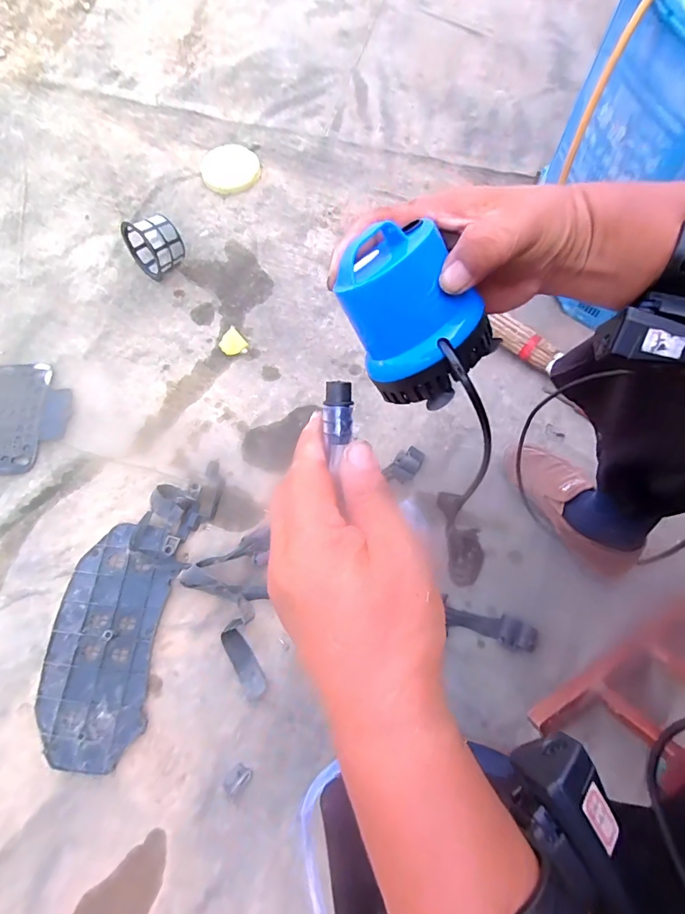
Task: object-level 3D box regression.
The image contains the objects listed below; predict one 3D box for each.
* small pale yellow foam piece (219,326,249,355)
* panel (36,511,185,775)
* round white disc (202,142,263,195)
[{"bbox_3d":[-0.216,-0.225,0.876,0.050,0.018,0.047,37,76,13],"label":"small pale yellow foam piece"},{"bbox_3d":[-0.368,0.279,0.695,0.168,0.024,0.349,8,71,5],"label":"panel"},{"bbox_3d":[-0.264,-0.682,1.043,0.135,0.017,0.133,0,70,1],"label":"round white disc"}]

